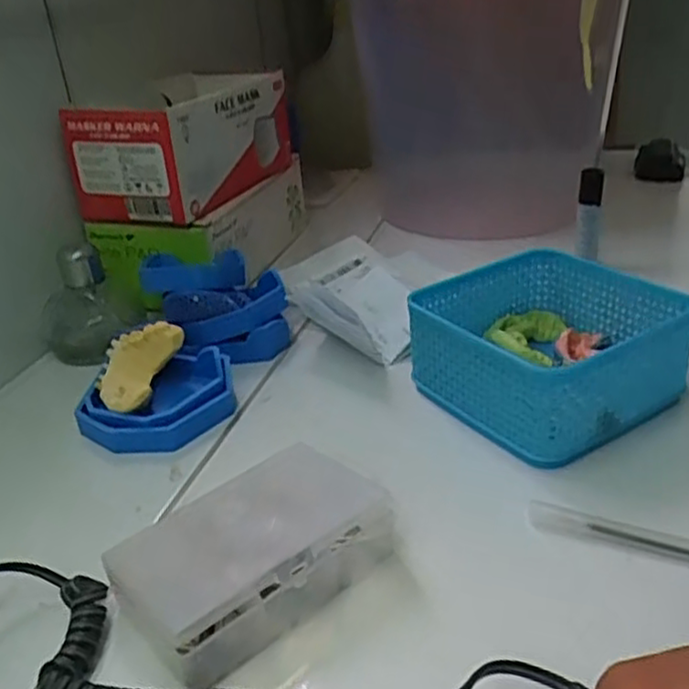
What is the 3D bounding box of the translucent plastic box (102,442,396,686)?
[{"bbox_3d":[-0.038,0.093,0.340,0.123,0.034,0.071,-28,35,-34],"label":"translucent plastic box"}]

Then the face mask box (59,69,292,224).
[{"bbox_3d":[-0.136,-0.179,0.631,0.118,0.083,0.196,4,30,18],"label":"face mask box"}]

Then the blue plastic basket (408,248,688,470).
[{"bbox_3d":[0.126,0.002,0.456,0.131,0.065,0.132,-21,32,-25],"label":"blue plastic basket"}]

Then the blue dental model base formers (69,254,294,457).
[{"bbox_3d":[-0.105,-0.005,0.503,0.107,0.060,0.180,0,29,12],"label":"blue dental model base formers"}]

